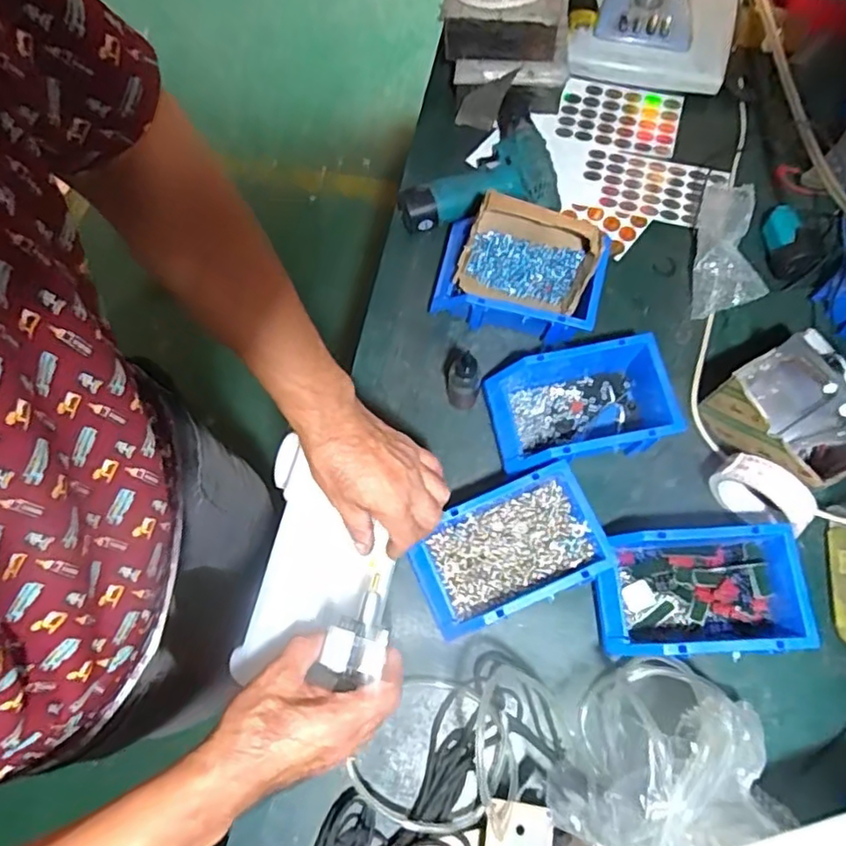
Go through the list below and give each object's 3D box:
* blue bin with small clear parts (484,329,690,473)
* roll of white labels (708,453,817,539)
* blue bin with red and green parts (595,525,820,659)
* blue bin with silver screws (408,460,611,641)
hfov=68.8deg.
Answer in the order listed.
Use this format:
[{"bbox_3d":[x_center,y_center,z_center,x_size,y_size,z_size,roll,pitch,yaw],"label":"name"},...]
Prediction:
[{"bbox_3d":[0.174,-0.018,0.680,0.195,0.082,0.122,-12,72,-3],"label":"blue bin with small clear parts"},{"bbox_3d":[0.345,0.074,0.636,0.093,0.087,0.036,43,77,13],"label":"roll of white labels"},{"bbox_3d":[0.269,0.166,0.608,0.184,0.069,0.113,-1,72,0],"label":"blue bin with red and green parts"},{"bbox_3d":[0.083,0.130,0.628,0.182,0.068,0.116,-22,73,-6],"label":"blue bin with silver screws"}]

